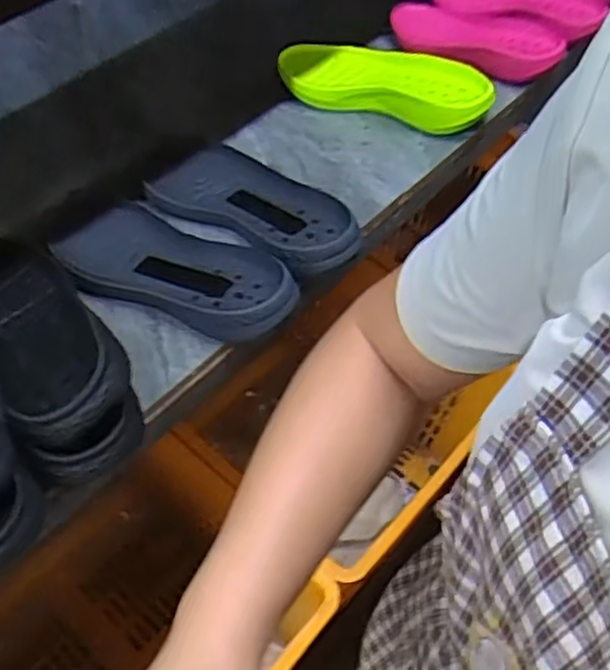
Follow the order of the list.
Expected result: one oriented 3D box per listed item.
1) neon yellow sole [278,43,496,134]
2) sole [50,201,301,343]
[{"bbox_3d":[0.090,-0.297,0.838,0.267,0.048,0.095,20,53,23],"label":"neon yellow sole"},{"bbox_3d":[-0.124,-0.065,0.675,0.262,0.028,0.110,27,56,27],"label":"sole"}]

